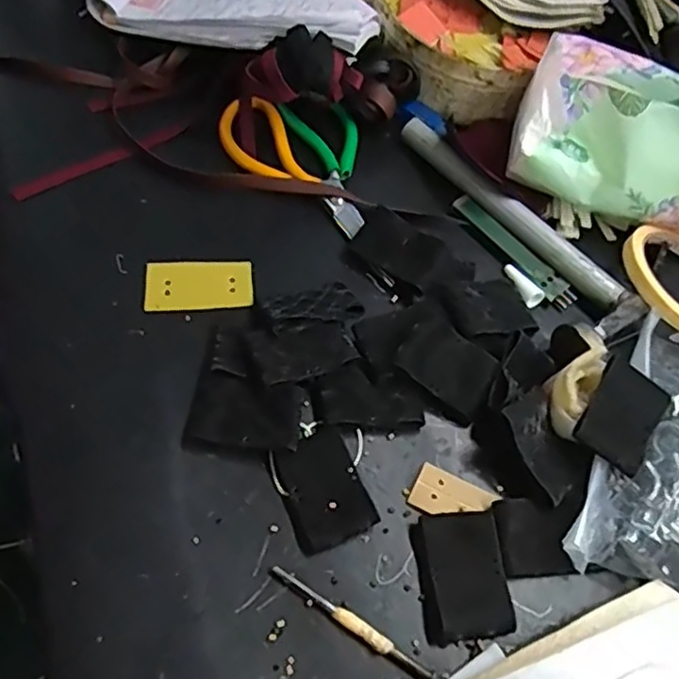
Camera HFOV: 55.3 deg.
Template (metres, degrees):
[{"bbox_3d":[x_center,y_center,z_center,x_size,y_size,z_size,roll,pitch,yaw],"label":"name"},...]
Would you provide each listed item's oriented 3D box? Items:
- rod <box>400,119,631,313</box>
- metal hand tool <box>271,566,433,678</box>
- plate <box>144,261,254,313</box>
[{"bbox_3d":[0.121,-0.095,0.465,0.018,0.018,0.199,-36,69,-24],"label":"rod"},{"bbox_3d":[0.006,0.142,0.326,0.093,0.005,0.008,31,60,11],"label":"metal hand tool"},{"bbox_3d":[-0.090,-0.034,0.417,0.066,0.005,0.036,-1,66,-10],"label":"plate"}]

